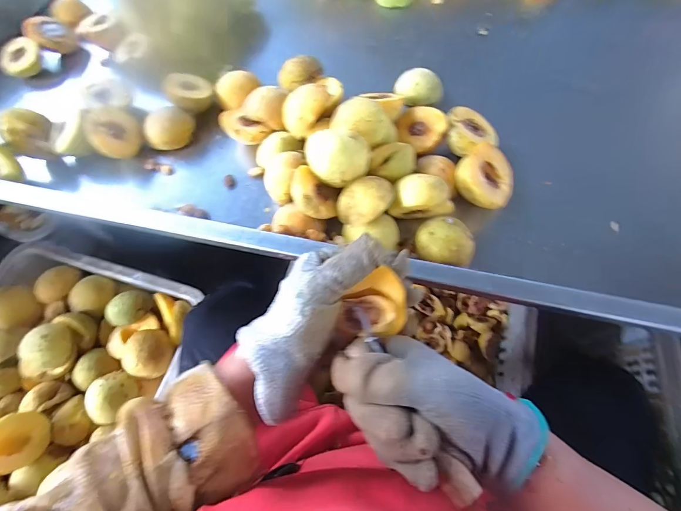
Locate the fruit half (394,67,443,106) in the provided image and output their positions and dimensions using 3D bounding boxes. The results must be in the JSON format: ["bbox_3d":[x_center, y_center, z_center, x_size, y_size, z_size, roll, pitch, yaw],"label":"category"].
[{"bbox_3d":[0.113,-0.244,0.503,0.068,0.030,0.056,10,66,6],"label":"fruit half"}]

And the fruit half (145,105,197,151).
[{"bbox_3d":[-0.236,-0.172,0.484,0.064,0.039,0.047,-14,66,-5],"label":"fruit half"}]

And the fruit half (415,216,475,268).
[{"bbox_3d":[0.118,-0.015,0.395,0.064,0.027,0.049,19,67,10],"label":"fruit half"}]

